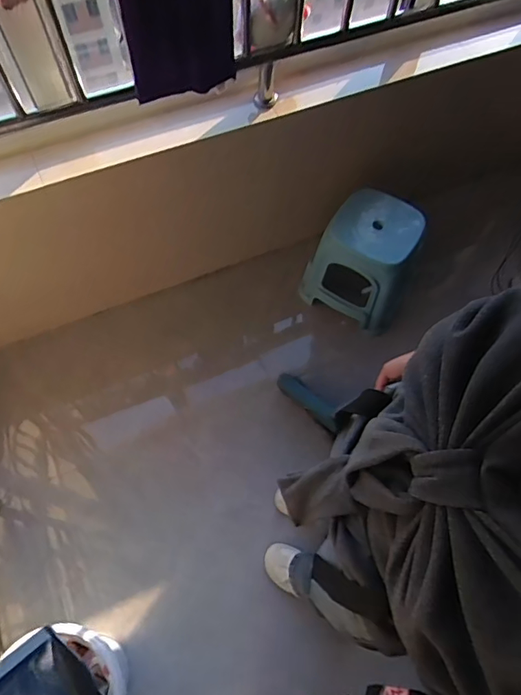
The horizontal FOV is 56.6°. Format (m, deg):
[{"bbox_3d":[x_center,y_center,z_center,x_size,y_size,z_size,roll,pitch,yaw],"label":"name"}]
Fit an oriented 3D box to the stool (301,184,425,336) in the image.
[{"bbox_3d":[0.334,-0.261,1.512,0.315,0.304,0.283,32,68,13],"label":"stool"}]

